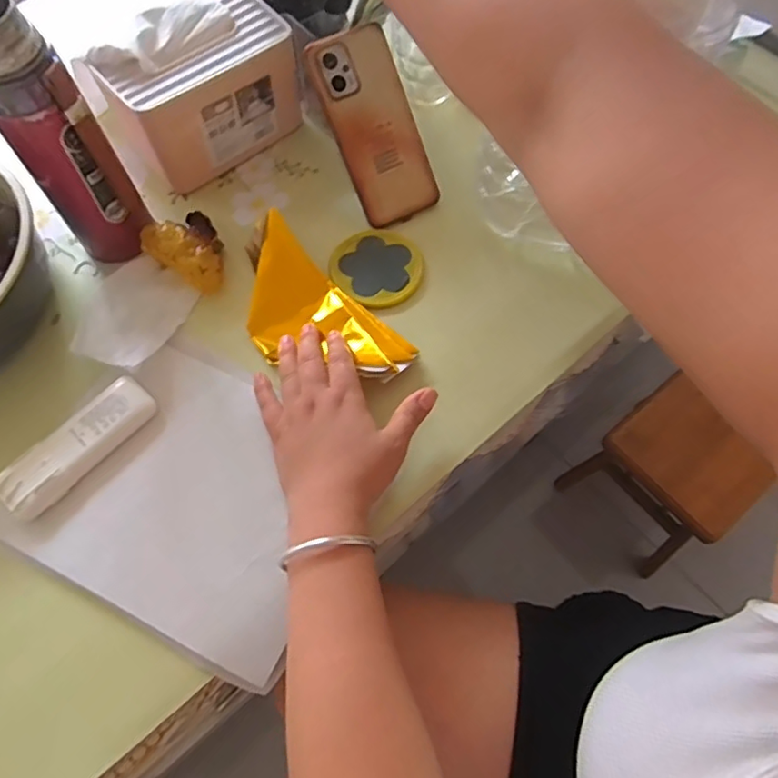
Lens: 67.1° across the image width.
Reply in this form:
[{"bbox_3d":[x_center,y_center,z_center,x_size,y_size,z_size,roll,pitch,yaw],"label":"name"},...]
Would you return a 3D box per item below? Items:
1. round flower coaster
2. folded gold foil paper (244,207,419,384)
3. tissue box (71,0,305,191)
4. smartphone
[{"bbox_3d":[-0.010,-0.112,0.536,0.081,0.007,0.081,0,66,1],"label":"round flower coaster"},{"bbox_3d":[-0.067,-0.063,0.498,0.180,0.036,0.091,40,72,16],"label":"folded gold foil paper"},{"bbox_3d":[-0.180,-0.289,0.559,0.171,0.104,0.106,-39,71,-15],"label":"tissue box"},{"bbox_3d":[-0.012,-0.237,0.536,0.076,0.006,0.163,-27,112,-7],"label":"smartphone"}]

